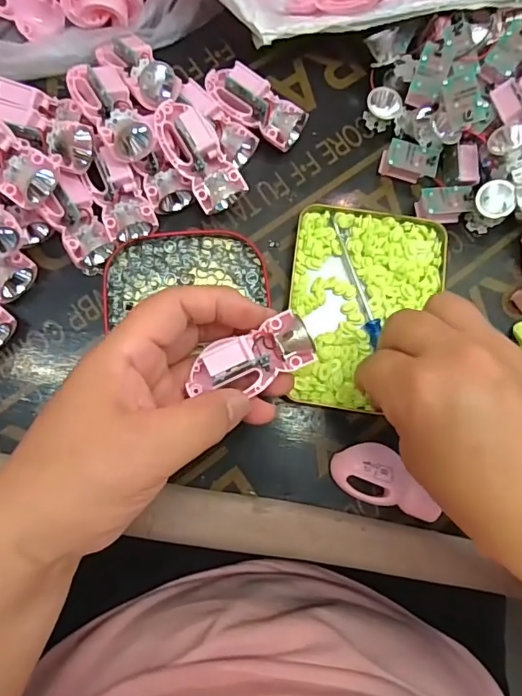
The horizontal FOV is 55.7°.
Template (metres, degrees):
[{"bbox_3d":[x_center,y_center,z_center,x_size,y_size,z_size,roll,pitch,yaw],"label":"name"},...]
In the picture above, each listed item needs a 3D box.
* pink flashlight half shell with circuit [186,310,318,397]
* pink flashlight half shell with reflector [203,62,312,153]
[{"bbox_3d":[-0.004,0.006,0.253,0.063,0.016,0.032,-20,85,-13],"label":"pink flashlight half shell with circuit"},{"bbox_3d":[-0.004,-0.158,0.320,0.067,0.015,0.031,32,81,-1],"label":"pink flashlight half shell with reflector"}]

